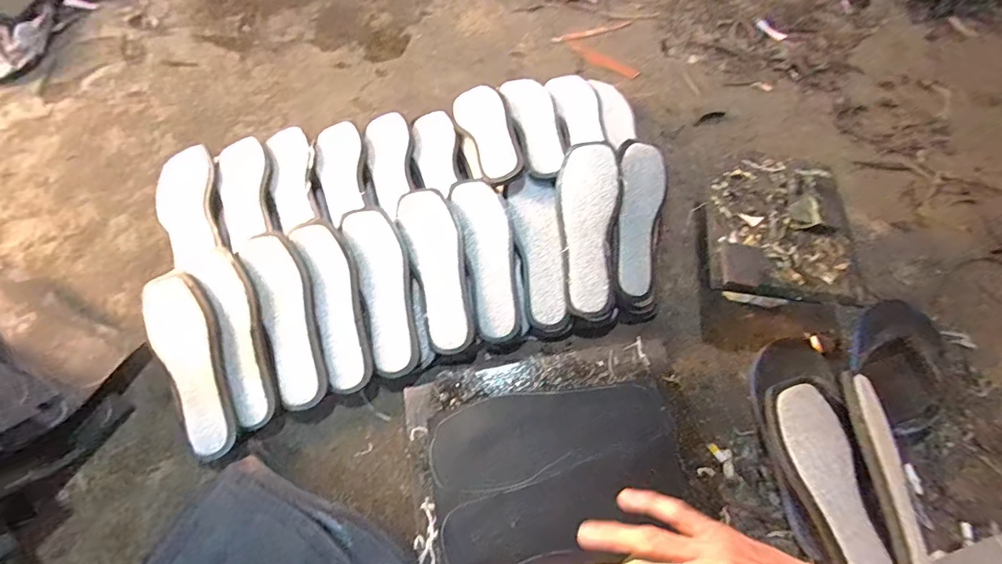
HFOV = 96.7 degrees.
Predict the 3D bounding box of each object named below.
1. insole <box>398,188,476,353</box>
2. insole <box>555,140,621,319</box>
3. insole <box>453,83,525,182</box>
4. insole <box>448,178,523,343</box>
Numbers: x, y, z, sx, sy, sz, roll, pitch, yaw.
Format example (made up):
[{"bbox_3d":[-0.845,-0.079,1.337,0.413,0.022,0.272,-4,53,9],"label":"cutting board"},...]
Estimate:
[{"bbox_3d":[-0.084,-0.025,0.603,0.071,0.030,0.228,-15,66,-10],"label":"insole"},{"bbox_3d":[0.121,-0.076,0.615,0.078,0.022,0.234,1,84,-2],"label":"insole"},{"bbox_3d":[-0.021,-0.237,0.689,0.074,0.010,0.217,-28,56,9],"label":"insole"},{"bbox_3d":[-0.015,-0.035,0.617,0.072,0.011,0.229,-14,79,1],"label":"insole"}]

